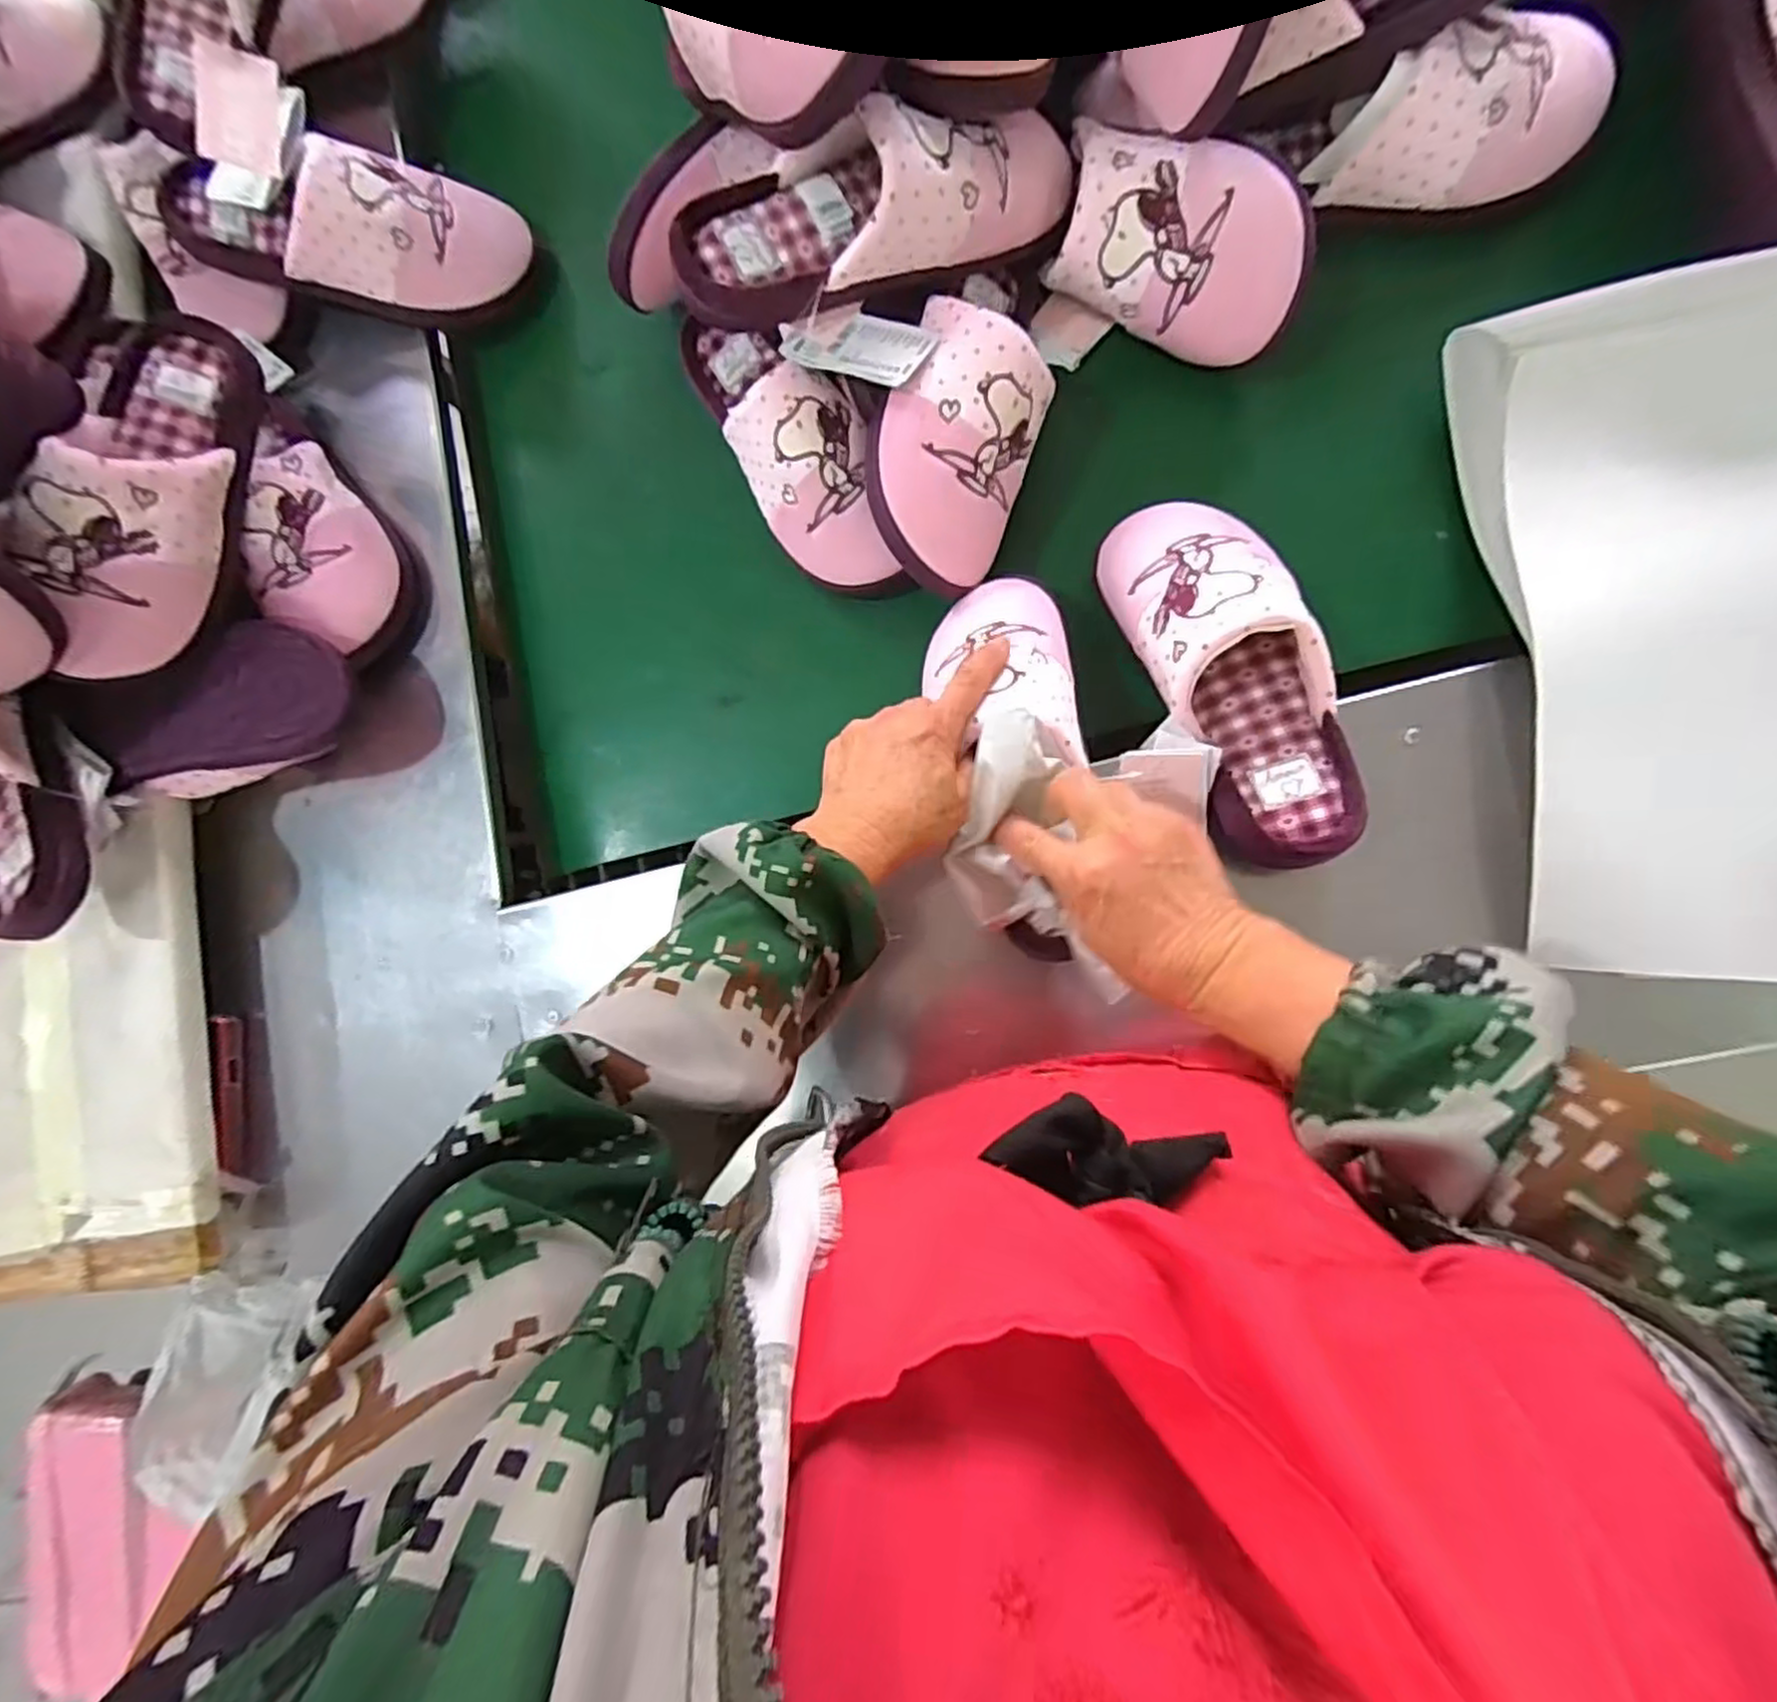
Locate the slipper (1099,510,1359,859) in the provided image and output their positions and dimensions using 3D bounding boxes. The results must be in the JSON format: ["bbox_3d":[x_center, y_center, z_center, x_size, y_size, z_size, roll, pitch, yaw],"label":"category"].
[{"bbox_3d":[0.195,-0.111,0.424,0.084,0.068,0.240,-20,70,7],"label":"slipper"}]

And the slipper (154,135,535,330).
[{"bbox_3d":[-0.374,-0.433,0.519,0.232,0.089,0.075,-6,88,-15],"label":"slipper"}]

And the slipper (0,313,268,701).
[{"bbox_3d":[-0.468,-0.219,0.465,0.076,0.086,0.239,13,91,9],"label":"slipper"}]

